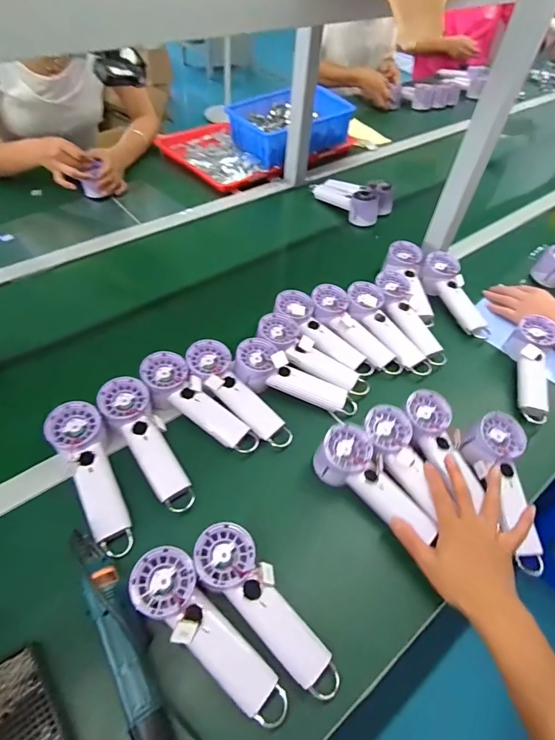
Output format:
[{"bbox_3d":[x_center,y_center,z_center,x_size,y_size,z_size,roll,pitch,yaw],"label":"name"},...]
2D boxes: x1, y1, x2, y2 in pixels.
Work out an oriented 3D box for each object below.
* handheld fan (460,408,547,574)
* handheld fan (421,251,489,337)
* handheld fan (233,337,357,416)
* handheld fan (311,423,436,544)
[{"bbox_3d":[0.299,0.154,0.543,0.067,0.039,0.196,-3,68,-6],"label":"handheld fan"},{"bbox_3d":[0.341,-0.140,0.791,0.074,0.045,0.191,-15,67,-16],"label":"handheld fan"},{"bbox_3d":[0.024,0.011,0.632,0.190,0.047,0.074,24,52,-2],"label":"handheld fan"},{"bbox_3d":[0.125,0.145,0.536,0.166,0.048,0.067,40,58,13],"label":"handheld fan"}]

